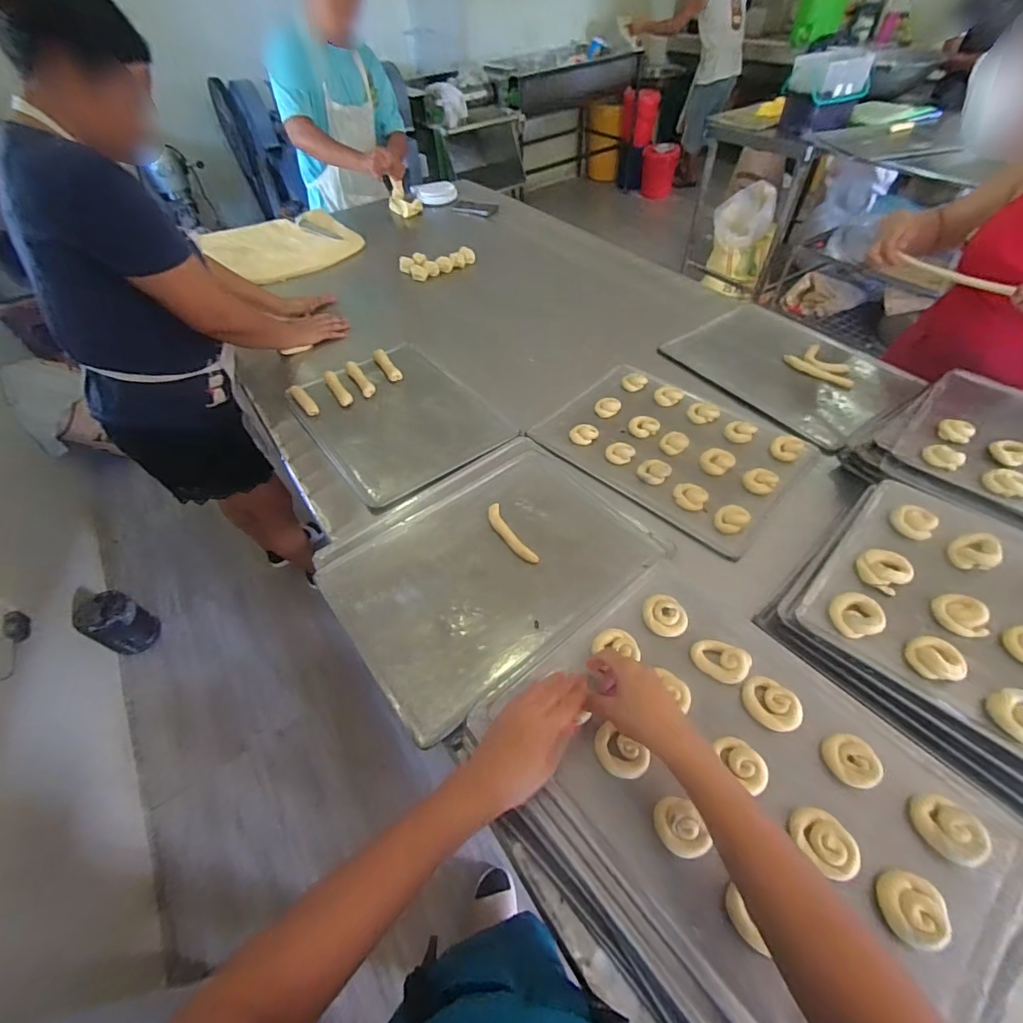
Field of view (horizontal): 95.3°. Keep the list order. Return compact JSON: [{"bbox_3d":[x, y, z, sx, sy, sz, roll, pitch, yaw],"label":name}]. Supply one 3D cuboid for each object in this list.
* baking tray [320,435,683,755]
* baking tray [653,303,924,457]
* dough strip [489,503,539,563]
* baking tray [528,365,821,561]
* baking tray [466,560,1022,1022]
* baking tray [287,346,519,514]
[{"bbox_3d":[-0.031,0.058,0.732,0.464,0.028,0.372,-31,54,-23],"label":"baking tray"},{"bbox_3d":[0.610,-0.333,1.035,0.357,0.034,0.455,-30,55,-19],"label":"baking tray"},{"bbox_3d":[-0.004,0.036,0.763,0.030,0.018,0.134,-27,54,-17],"label":"dough strip"},{"bbox_3d":[0.309,-0.144,0.897,0.443,0.019,0.349,35,61,28],"label":"baking tray"},{"bbox_3d":[0.236,0.280,0.496,0.374,0.033,0.457,-31,55,-21],"label":"baking tray"},{"bbox_3d":[-0.237,-0.202,0.977,0.321,0.024,0.421,-32,56,-21],"label":"baking tray"}]

